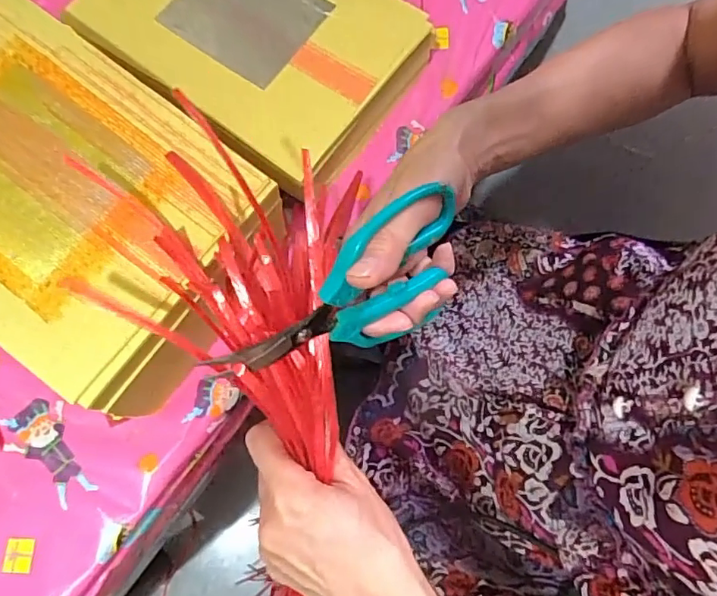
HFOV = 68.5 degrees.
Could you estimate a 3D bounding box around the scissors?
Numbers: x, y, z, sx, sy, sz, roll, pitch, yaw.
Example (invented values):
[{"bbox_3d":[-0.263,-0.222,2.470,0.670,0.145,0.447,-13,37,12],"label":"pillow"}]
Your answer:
[{"bbox_3d":[-0.001,0.003,0.283,0.141,0.082,0.013,-44,49,0],"label":"scissors"}]

